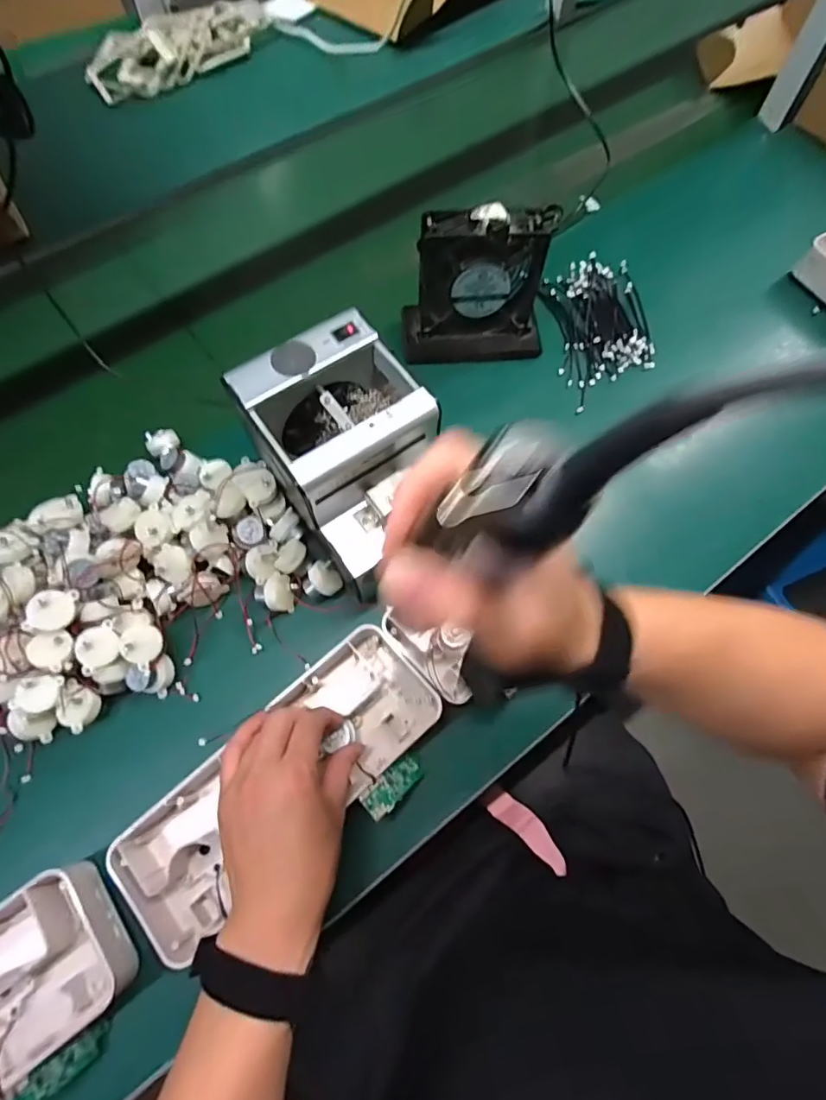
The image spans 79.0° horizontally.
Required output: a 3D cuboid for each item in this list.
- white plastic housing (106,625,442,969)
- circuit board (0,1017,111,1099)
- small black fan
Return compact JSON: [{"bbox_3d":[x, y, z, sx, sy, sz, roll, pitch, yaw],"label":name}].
[{"bbox_3d":[-0.101,0.177,0.402,0.261,0.042,0.112,-35,72,-15],"label":"white plastic housing"},{"bbox_3d":[-0.239,0.351,0.333,0.069,0.007,0.024,-19,95,-44],"label":"circuit board"},{"bbox_3d":[0.068,-0.273,0.523,0.151,0.148,0.065,-4,67,-1],"label":"small black fan"}]

